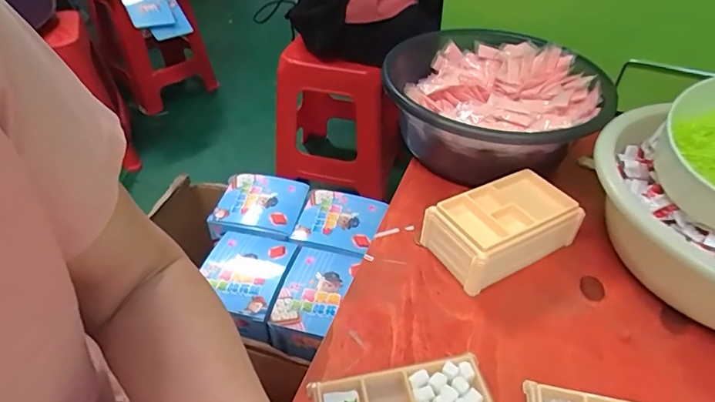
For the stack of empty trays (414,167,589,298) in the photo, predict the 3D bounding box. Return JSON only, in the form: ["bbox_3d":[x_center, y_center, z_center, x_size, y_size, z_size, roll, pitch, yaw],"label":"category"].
[{"bbox_3d":[0.142,0.025,0.451,0.135,0.055,0.077,-20,46,-21],"label":"stack of empty trays"}]

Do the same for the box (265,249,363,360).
[{"bbox_3d":[-0.071,0.169,0.762,0.121,0.059,0.187,13,44,13],"label":"box"}]

